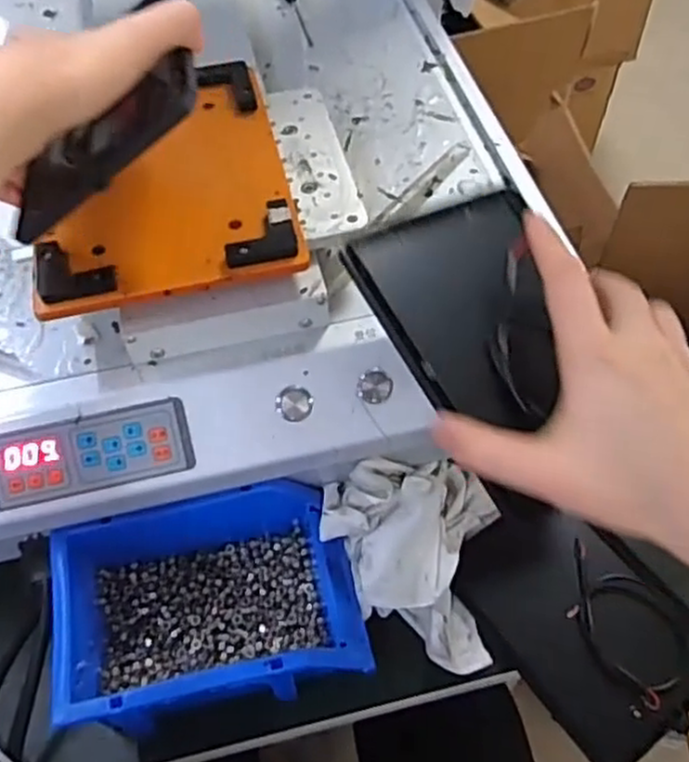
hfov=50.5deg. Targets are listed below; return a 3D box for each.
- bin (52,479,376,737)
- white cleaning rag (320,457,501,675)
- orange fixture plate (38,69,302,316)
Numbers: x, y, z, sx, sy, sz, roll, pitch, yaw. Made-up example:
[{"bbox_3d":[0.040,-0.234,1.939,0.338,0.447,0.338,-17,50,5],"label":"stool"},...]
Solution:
[{"bbox_3d":[-0.082,0.132,0.460,0.172,0.069,0.133,-14,56,-7],"label":"bin"},{"bbox_3d":[0.041,0.109,0.481,0.114,0.073,0.122,8,56,8],"label":"white cleaning rag"},{"bbox_3d":[-0.112,-0.127,0.450,0.147,0.013,0.186,-12,56,-6],"label":"orange fixture plate"}]

